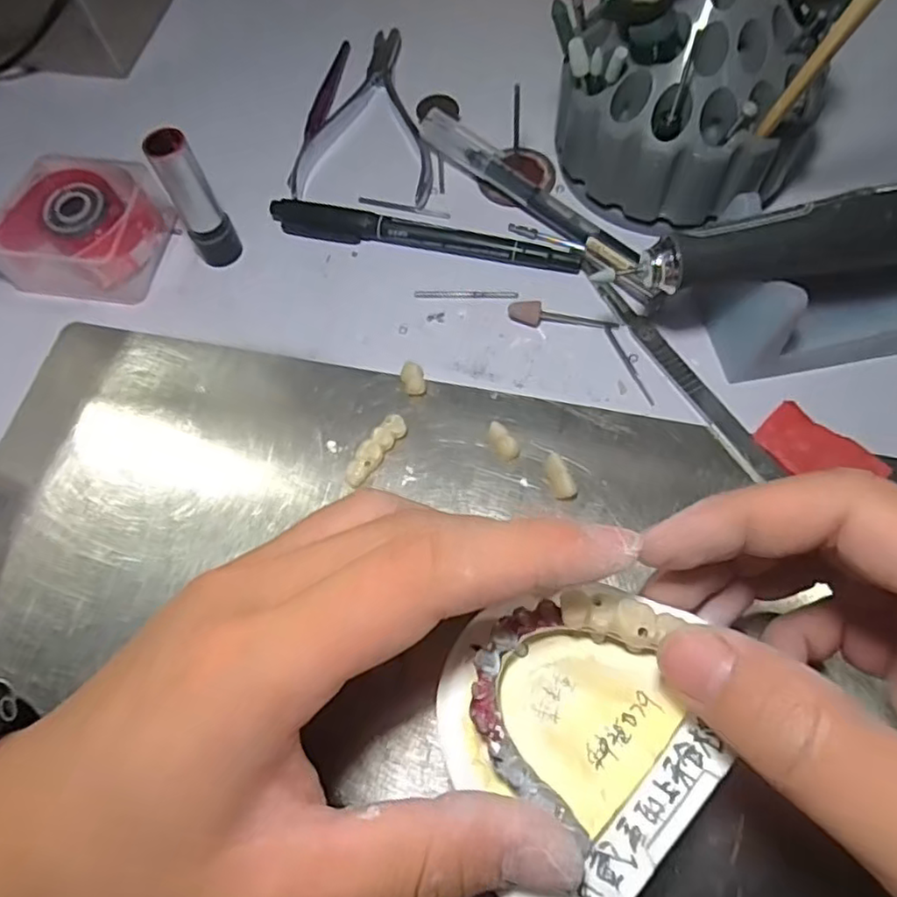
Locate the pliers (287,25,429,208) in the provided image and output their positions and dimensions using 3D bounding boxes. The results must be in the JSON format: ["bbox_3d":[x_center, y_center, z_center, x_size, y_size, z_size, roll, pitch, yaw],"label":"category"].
[{"bbox_3d":[-0.038,-0.169,0.312,0.064,0.008,0.119,2,67,4],"label":"pliers"}]

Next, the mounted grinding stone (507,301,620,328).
[{"bbox_3d":[0.047,-0.053,0.259,0.045,0.007,0.008,10,68,7],"label":"mounted grinding stone"}]

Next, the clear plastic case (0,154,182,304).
[{"bbox_3d":[-0.162,-0.097,0.279,0.063,0.031,0.054,13,68,8],"label":"clear plastic case"}]

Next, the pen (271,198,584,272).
[{"bbox_3d":[-0.012,-0.093,0.278,0.140,0.010,0.013,14,68,9],"label":"pen"}]

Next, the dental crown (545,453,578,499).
[{"bbox_3d":[0.041,0.010,0.230,0.009,0.008,0.016,-22,67,-6],"label":"dental crown"}]

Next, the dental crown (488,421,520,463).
[{"bbox_3d":[0.021,-0.003,0.237,0.010,0.006,0.015,-25,68,-7],"label":"dental crown"}]

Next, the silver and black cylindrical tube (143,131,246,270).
[{"bbox_3d":[-0.103,-0.100,0.262,0.018,0.061,0.014,-28,68,-9],"label":"silver and black cylindrical tube"}]

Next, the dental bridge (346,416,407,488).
[{"bbox_3d":[-0.028,0.000,0.239,0.009,0.008,0.031,35,73,16],"label":"dental bridge"}]

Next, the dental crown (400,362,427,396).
[{"bbox_3d":[-0.014,-0.028,0.253,0.009,0.007,0.014,-12,67,-2],"label":"dental crown"}]

